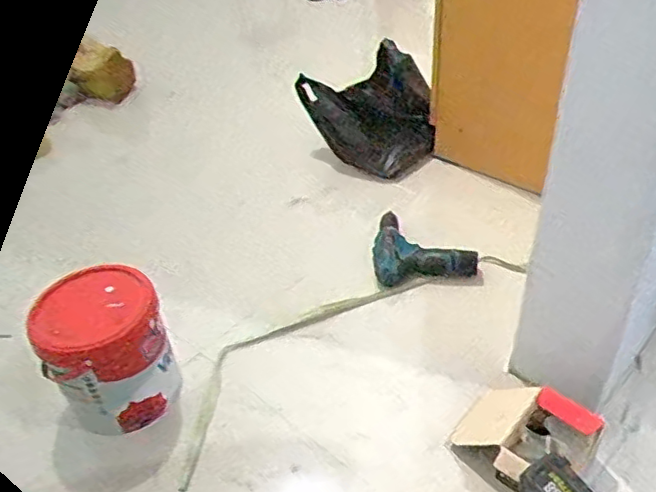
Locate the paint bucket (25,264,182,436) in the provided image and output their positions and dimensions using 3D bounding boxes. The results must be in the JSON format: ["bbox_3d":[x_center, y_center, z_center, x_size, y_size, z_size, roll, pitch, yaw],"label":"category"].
[{"bbox_3d":[-0.319,0.154,0.906,0.167,0.202,0.151,-23,42,-21],"label":"paint bucket"}]

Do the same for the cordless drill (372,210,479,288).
[{"bbox_3d":[0.167,0.005,1.195,0.186,0.054,0.180,-12,39,-7],"label":"cordless drill"}]

